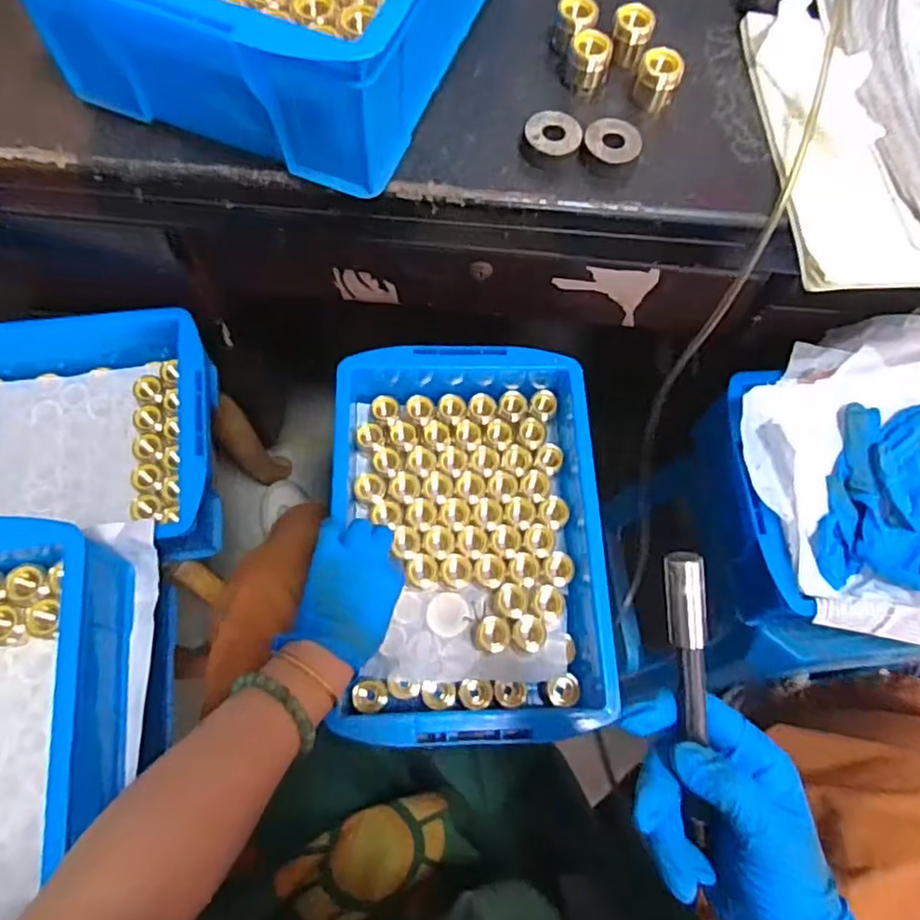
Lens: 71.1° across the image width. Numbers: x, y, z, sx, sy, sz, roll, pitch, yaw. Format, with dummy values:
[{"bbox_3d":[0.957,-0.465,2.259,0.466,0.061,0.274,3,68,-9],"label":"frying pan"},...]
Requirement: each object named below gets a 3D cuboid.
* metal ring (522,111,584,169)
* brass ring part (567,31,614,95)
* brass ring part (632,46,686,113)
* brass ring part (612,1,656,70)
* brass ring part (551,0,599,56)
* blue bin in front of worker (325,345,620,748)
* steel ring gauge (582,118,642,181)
[{"bbox_3d":[0.066,-0.227,0.459,0.039,0.019,0.037,1,69,-2],"label":"metal ring"},{"bbox_3d":[0.094,-0.292,0.475,0.030,0.035,0.025,13,69,2],"label":"brass ring part"},{"bbox_3d":[0.145,-0.278,0.473,0.031,0.035,0.026,18,69,4],"label":"brass ring part"},{"bbox_3d":[0.129,-0.321,0.490,0.029,0.036,0.026,18,69,4],"label":"brass ring part"},{"bbox_3d":[0.087,-0.329,0.489,0.032,0.031,0.028,-4,70,-4],"label":"brass ring part"},{"bbox_3d":[0.008,0.069,0.616,0.236,0.100,0.361,-3,69,-4],"label":"blue bin in front of worker"},{"bbox_3d":[0.107,-0.219,0.458,0.041,0.021,0.039,18,69,4],"label":"steel ring gauge"}]

